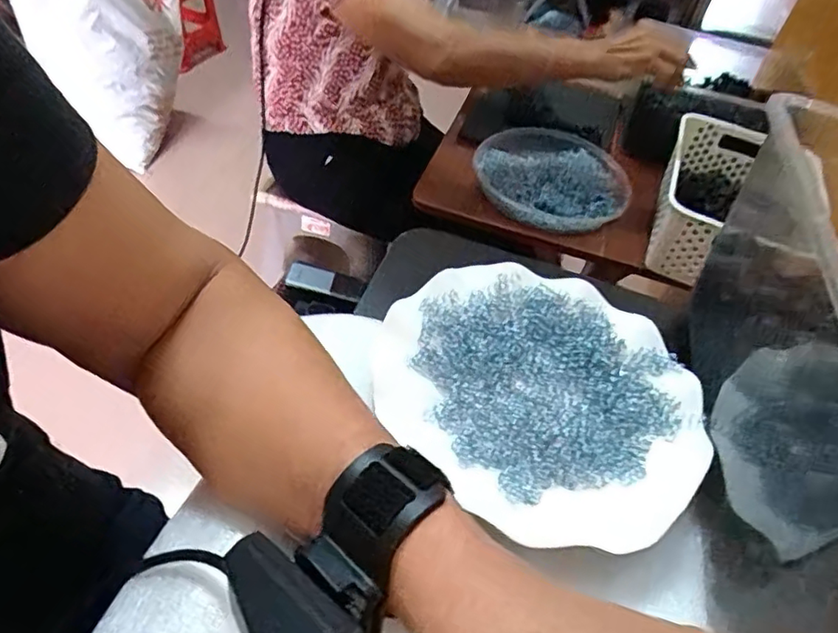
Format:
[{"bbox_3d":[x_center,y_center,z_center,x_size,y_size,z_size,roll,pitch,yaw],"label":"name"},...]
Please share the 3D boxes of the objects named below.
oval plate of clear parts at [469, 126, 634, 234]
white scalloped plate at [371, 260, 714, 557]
[{"bbox_3d":[0.206,-0.220,0.885,0.236,0.037,0.234,18,48,9],"label":"oval plate of clear parts"},{"bbox_3d":[0.070,0.038,0.331,0.166,0.015,0.182,4,47,-4],"label":"white scalloped plate"}]

